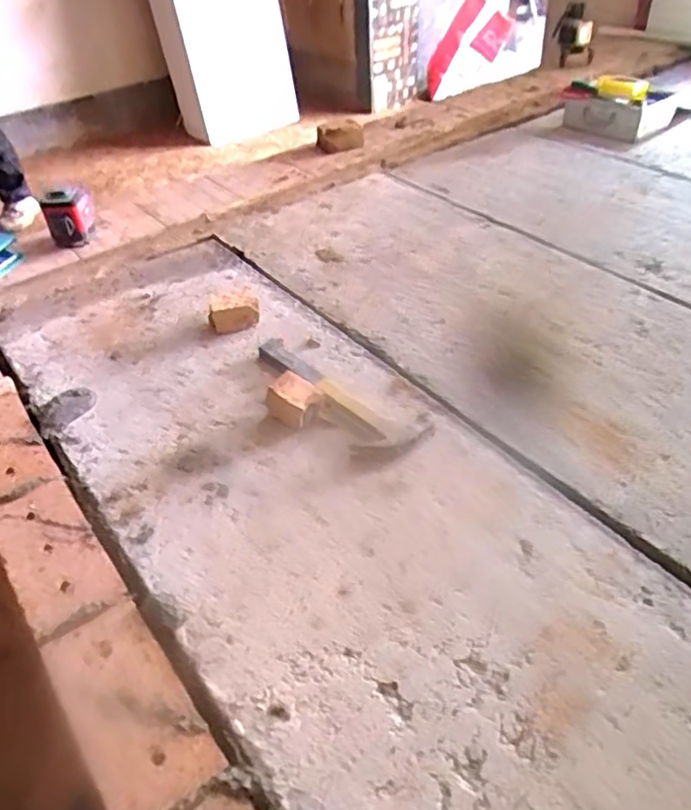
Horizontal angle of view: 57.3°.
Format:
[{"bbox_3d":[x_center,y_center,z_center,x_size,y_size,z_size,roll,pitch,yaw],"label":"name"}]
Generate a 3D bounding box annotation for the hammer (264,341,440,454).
[{"bbox_3d":[-0.029,-0.010,0.973,0.328,0.031,0.103,27,51,28],"label":"hammer"}]

